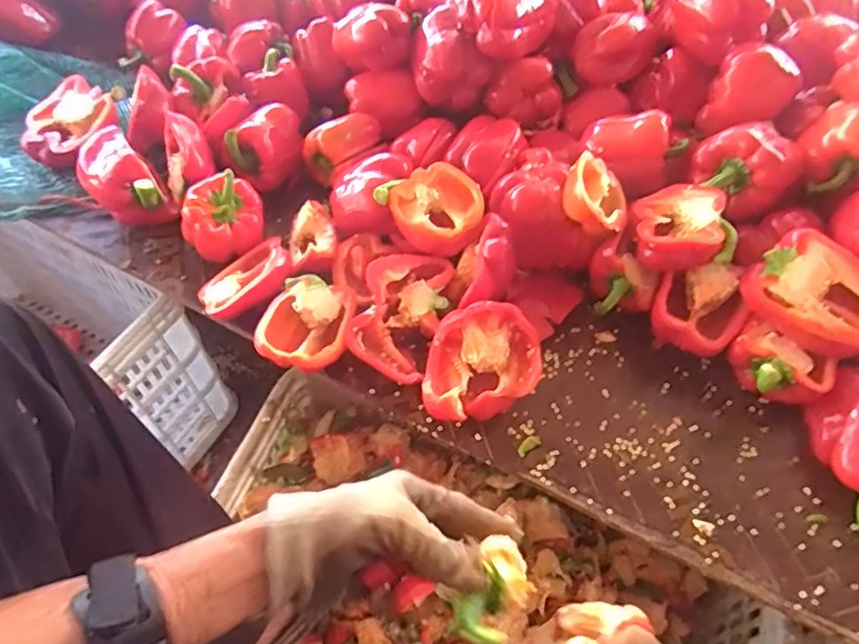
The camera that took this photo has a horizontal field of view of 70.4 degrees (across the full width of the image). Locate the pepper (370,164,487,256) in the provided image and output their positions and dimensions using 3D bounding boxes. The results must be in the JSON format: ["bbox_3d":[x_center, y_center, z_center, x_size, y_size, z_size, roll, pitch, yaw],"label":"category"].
[{"bbox_3d":[0.003,-0.108,0.593,0.093,0.045,0.078,-14,57,-9],"label":"pepper"}]

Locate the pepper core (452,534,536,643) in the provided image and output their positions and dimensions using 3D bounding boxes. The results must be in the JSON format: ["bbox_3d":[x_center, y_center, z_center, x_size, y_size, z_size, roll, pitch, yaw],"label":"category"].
[{"bbox_3d":[0.038,0.164,0.363,0.037,0.024,0.067,30,42,19],"label":"pepper core"}]

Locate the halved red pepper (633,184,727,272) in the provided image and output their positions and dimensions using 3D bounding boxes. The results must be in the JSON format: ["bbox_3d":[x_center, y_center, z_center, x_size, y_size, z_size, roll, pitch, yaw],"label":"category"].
[{"bbox_3d":[0.231,-0.089,0.573,0.077,0.049,0.077,10,57,7],"label":"halved red pepper"}]

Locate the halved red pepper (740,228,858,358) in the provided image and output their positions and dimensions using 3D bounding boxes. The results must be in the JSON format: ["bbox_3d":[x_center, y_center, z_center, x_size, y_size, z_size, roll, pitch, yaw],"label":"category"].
[{"bbox_3d":[0.335,-0.022,0.526,0.108,0.035,0.082,38,91,9],"label":"halved red pepper"}]

